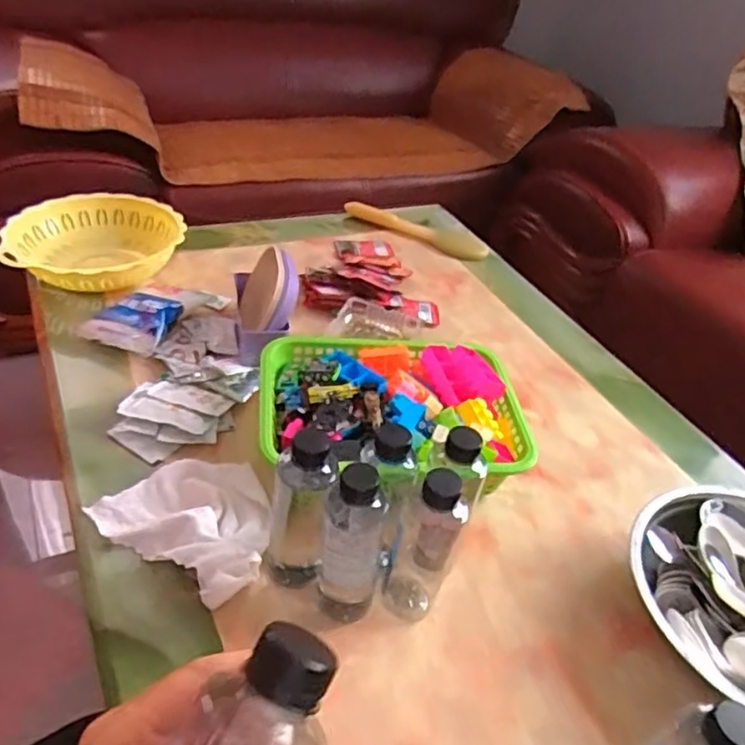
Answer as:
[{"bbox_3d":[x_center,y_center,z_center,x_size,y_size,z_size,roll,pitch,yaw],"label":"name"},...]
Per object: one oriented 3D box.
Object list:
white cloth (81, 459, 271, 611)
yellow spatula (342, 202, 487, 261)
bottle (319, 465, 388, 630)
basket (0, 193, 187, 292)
[{"bbox_3d":[-0.168,0.140,0.658,0.191,0.032,0.146,28,43,24],"label":"white cloth"},{"bbox_3d":[0.086,-0.275,1.235,0.281,0.013,0.072,27,42,21],"label":"yellow spatula"},{"bbox_3d":[-0.017,0.147,0.575,0.055,0.171,0.060,8,39,0],"label":"bottle"},{"bbox_3d":[-0.414,-0.184,0.990,0.238,0.077,0.238,-4,41,-17],"label":"basket"}]

